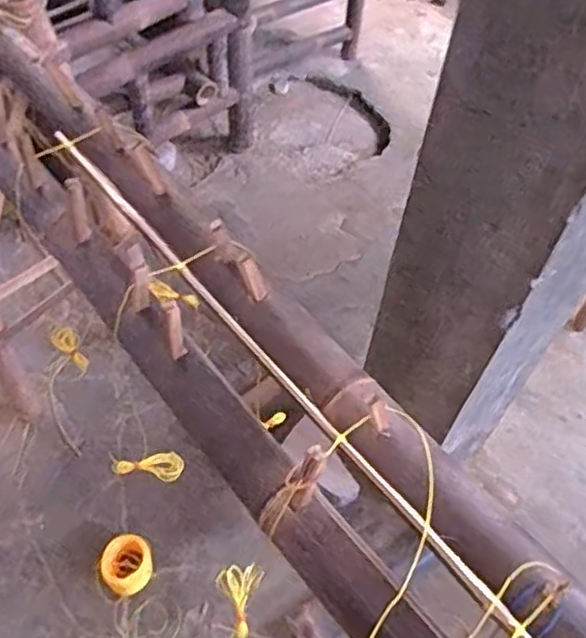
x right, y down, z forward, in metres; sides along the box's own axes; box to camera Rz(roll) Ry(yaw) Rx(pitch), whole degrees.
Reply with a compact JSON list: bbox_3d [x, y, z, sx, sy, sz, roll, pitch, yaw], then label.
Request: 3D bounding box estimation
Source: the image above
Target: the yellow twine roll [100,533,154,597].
[{"bbox_3d":[-0.330,0.495,1.333,0.096,0.096,0.100,1,55,-1],"label":"yellow twine roll"}]

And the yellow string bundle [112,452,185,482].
[{"bbox_3d":[-0.203,0.209,0.941,0.097,0.028,0.035,3,54,-17],"label":"yellow string bundle"}]

